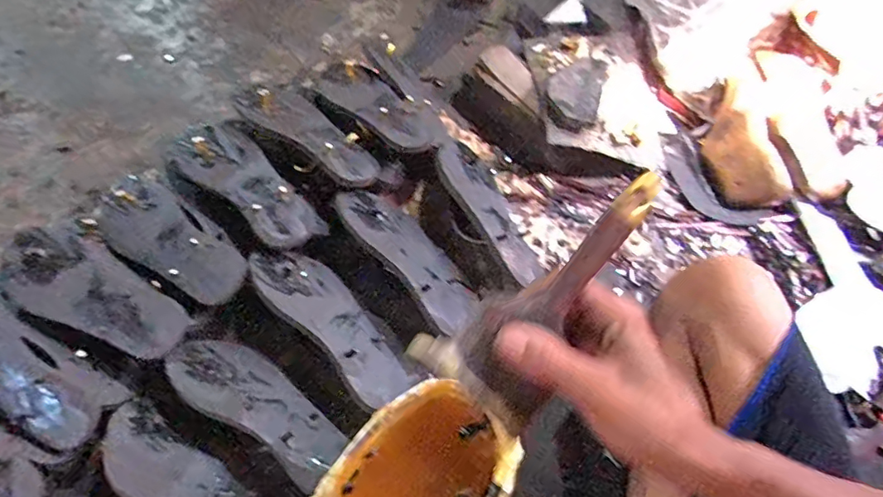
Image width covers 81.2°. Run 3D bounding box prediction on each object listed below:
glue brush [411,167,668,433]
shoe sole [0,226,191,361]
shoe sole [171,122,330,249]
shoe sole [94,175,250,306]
[{"bbox_3d":[0.075,0.026,0.328,0.184,0.018,0.077,-45,73,-4],"label":"glue brush"},{"bbox_3d":[-0.402,0.047,0.598,0.232,0.026,0.099,25,65,11],"label":"shoe sole"},{"bbox_3d":[-0.251,-0.084,0.668,0.225,0.034,0.090,39,68,16],"label":"shoe sole"},{"bbox_3d":[-0.329,-0.013,0.627,0.204,0.021,0.093,34,67,15],"label":"shoe sole"}]

